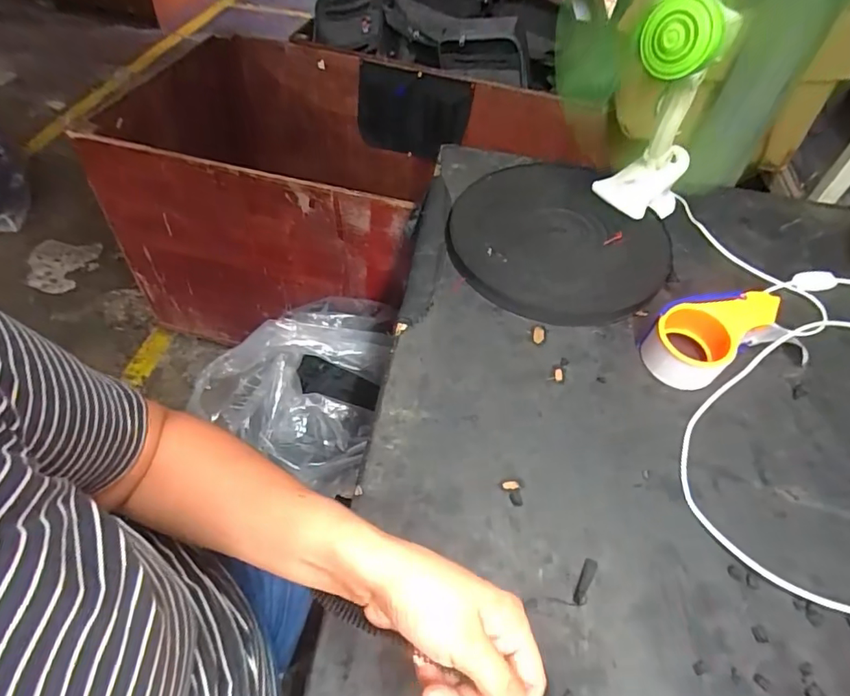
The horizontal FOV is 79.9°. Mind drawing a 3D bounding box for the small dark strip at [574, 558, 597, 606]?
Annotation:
[{"bbox_3d":[0.130,0.190,0.413,0.011,0.005,0.039,25,53,14],"label":"small dark strip"}]

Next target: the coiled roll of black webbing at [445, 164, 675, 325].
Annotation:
[{"bbox_3d":[0.168,-0.143,0.657,0.269,0.017,0.259,1,58,-1],"label":"coiled roll of black webbing"}]

